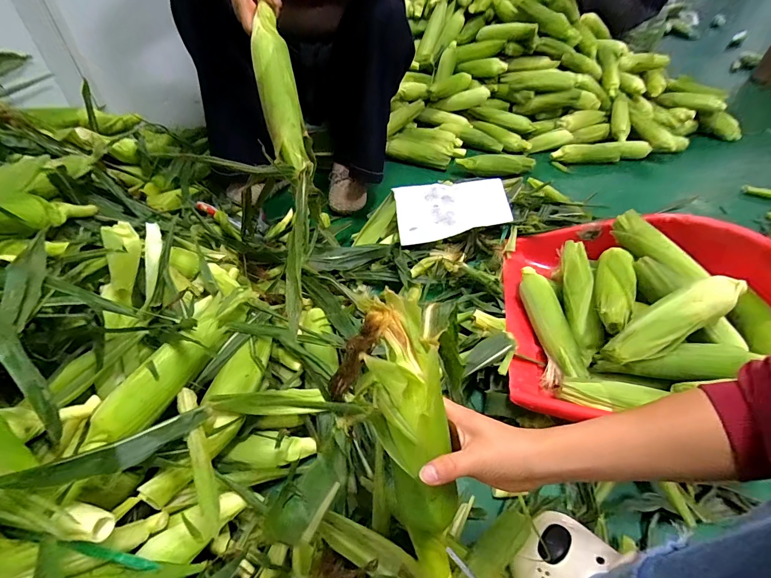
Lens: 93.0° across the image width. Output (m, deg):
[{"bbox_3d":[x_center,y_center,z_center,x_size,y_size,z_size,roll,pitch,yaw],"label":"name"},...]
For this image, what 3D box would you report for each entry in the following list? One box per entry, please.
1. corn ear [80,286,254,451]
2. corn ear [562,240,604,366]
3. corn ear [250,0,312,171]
[{"bbox_3d":[-0.278,0.093,0.495,0.065,0.051,0.262,16,49,9],"label":"corn ear"},{"bbox_3d":[0.348,0.010,0.653,0.046,0.039,0.225,6,63,1],"label":"corn ear"},{"bbox_3d":[-0.172,-0.322,0.581,0.063,0.045,0.280,-12,87,-15],"label":"corn ear"}]

